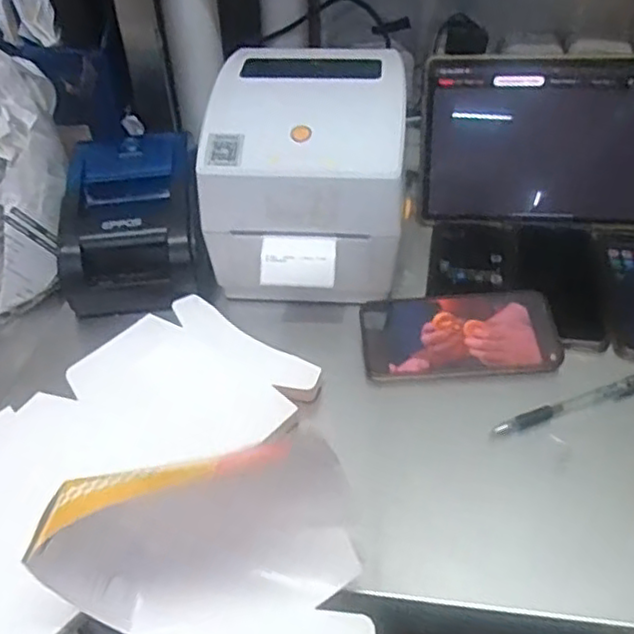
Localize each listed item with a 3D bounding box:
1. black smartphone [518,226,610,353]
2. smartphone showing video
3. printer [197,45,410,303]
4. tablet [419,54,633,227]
[{"bbox_3d":[0.222,-0.034,0.613,0.075,0.009,0.152,7,42,11],"label":"black smartphone"},{"bbox_3d":[0.121,0.016,0.576,0.160,0.012,0.080,-3,57,3],"label":"smartphone showing video"},{"bbox_3d":[-0.006,-0.129,0.621,0.168,0.152,0.211,2,42,5],"label":"printer"},{"bbox_3d":[0.230,-0.175,0.674,0.242,0.159,0.013,3,17,11],"label":"tablet"}]

